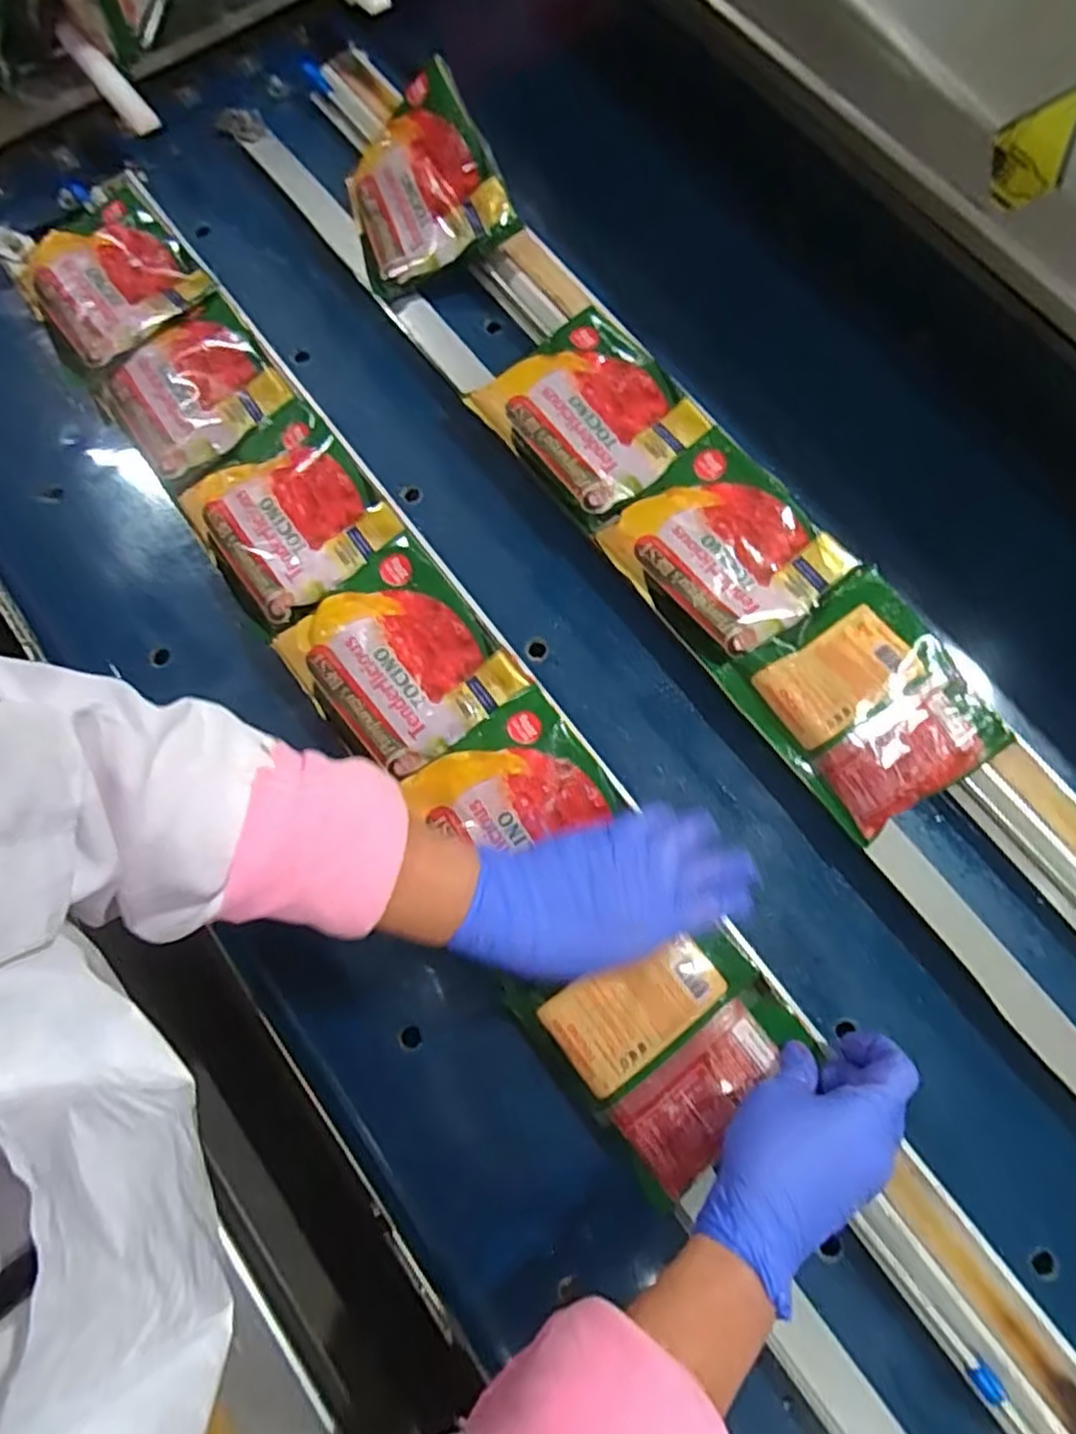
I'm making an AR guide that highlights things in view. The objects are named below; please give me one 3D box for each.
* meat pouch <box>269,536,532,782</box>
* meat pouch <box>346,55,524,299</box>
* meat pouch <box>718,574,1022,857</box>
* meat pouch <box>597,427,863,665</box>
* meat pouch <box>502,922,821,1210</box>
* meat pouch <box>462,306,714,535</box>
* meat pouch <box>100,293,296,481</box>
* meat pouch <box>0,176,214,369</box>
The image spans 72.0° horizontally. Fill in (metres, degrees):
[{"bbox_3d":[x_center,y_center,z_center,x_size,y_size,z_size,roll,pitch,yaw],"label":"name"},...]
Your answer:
[{"bbox_3d":[-0.096,-0.035,0.514,0.121,0.033,0.132,-37,77,-10],"label":"meat pouch"},{"bbox_3d":[-0.096,-0.417,0.592,0.125,0.024,0.129,-25,84,22],"label":"meat pouch"},{"bbox_3d":[0.223,-0.009,0.504,0.135,0.037,0.146,-34,77,-9],"label":"meat pouch"},{"bbox_3d":[0.131,-0.117,0.534,0.124,0.033,0.139,-38,78,-10],"label":"meat pouch"},{"bbox_3d":[0.076,0.186,0.446,0.128,0.019,0.140,-38,77,-10],"label":"meat pouch"},{"bbox_3d":[0.038,-0.226,0.563,0.124,0.031,0.141,-39,78,-10],"label":"meat pouch"},{"bbox_3d":[-0.262,-0.247,0.575,0.119,0.039,0.113,-38,77,-10],"label":"meat pouch"},{"bbox_3d":[-0.345,-0.354,0.602,0.124,0.035,0.153,-38,77,-10],"label":"meat pouch"}]

